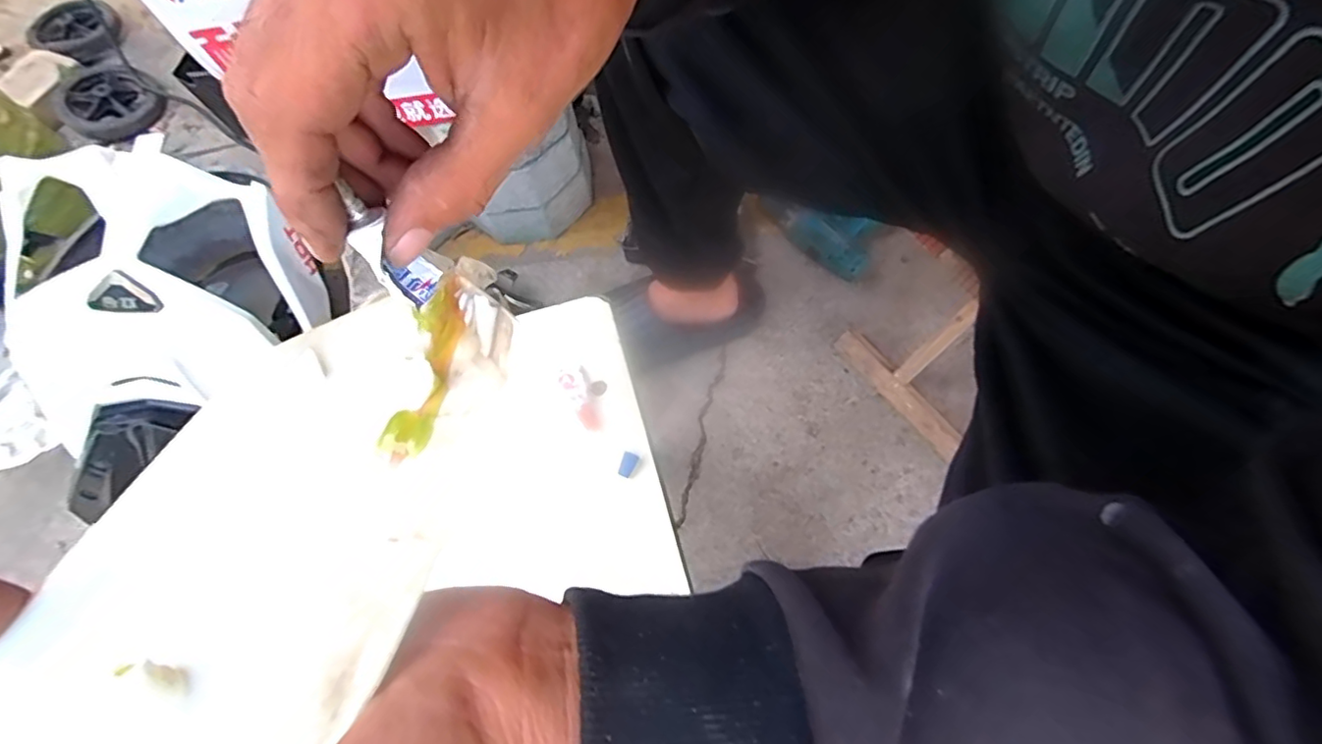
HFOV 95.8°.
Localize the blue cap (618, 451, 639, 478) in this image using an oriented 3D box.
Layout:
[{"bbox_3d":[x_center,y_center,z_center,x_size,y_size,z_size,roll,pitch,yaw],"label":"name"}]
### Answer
[{"bbox_3d":[-0.022,0.062,0.400,0.011,0.004,0.017,21,68,12],"label":"blue cap"}]

